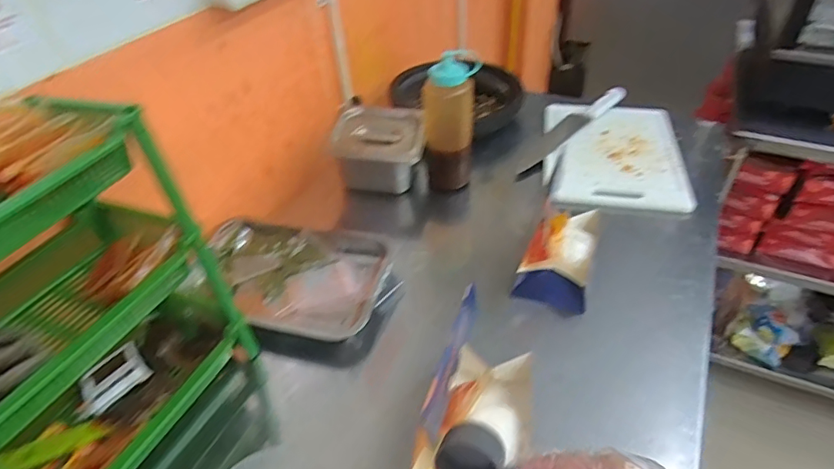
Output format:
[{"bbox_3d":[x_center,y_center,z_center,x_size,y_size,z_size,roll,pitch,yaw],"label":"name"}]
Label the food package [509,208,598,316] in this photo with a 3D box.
[{"bbox_3d":[0.222,0.018,0.784,0.099,0.050,0.207,16,44,21],"label":"food package"}]

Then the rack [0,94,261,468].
[{"bbox_3d":[-0.387,0.083,0.527,0.226,0.334,0.309,15,44,20],"label":"rack"}]

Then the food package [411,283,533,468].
[{"bbox_3d":[0.072,0.171,0.533,0.093,0.131,0.190,10,43,15],"label":"food package"}]

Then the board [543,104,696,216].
[{"bbox_3d":[0.375,-0.167,1.013,0.267,0.041,0.347,6,42,11],"label":"board"}]

